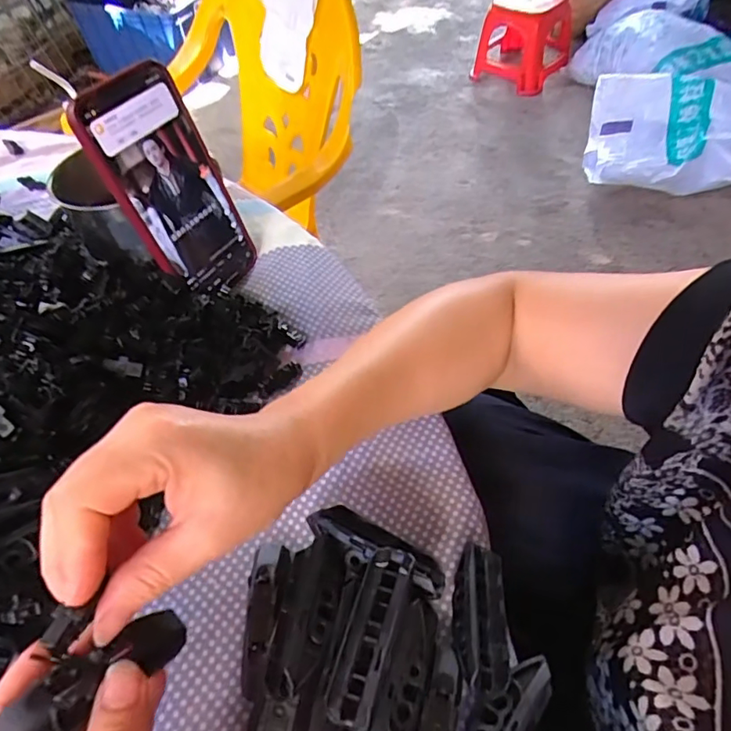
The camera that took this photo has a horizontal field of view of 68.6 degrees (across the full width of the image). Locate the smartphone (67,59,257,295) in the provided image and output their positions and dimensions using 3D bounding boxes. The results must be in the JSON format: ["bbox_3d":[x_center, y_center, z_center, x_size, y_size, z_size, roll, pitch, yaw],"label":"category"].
[{"bbox_3d":[-0.133,-0.119,0.379,0.009,0.160,0.074,23,59,34],"label":"smartphone"}]

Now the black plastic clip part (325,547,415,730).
[{"bbox_3d":[0.003,0.119,0.240,0.020,0.009,0.073,15,56,13],"label":"black plastic clip part"}]

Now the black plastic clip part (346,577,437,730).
[{"bbox_3d":[0.015,0.138,0.238,0.025,0.029,0.076,14,56,13],"label":"black plastic clip part"}]

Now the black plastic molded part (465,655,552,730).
[{"bbox_3d":[0.059,0.159,0.235,0.024,0.008,0.069,29,60,22],"label":"black plastic molded part"}]

